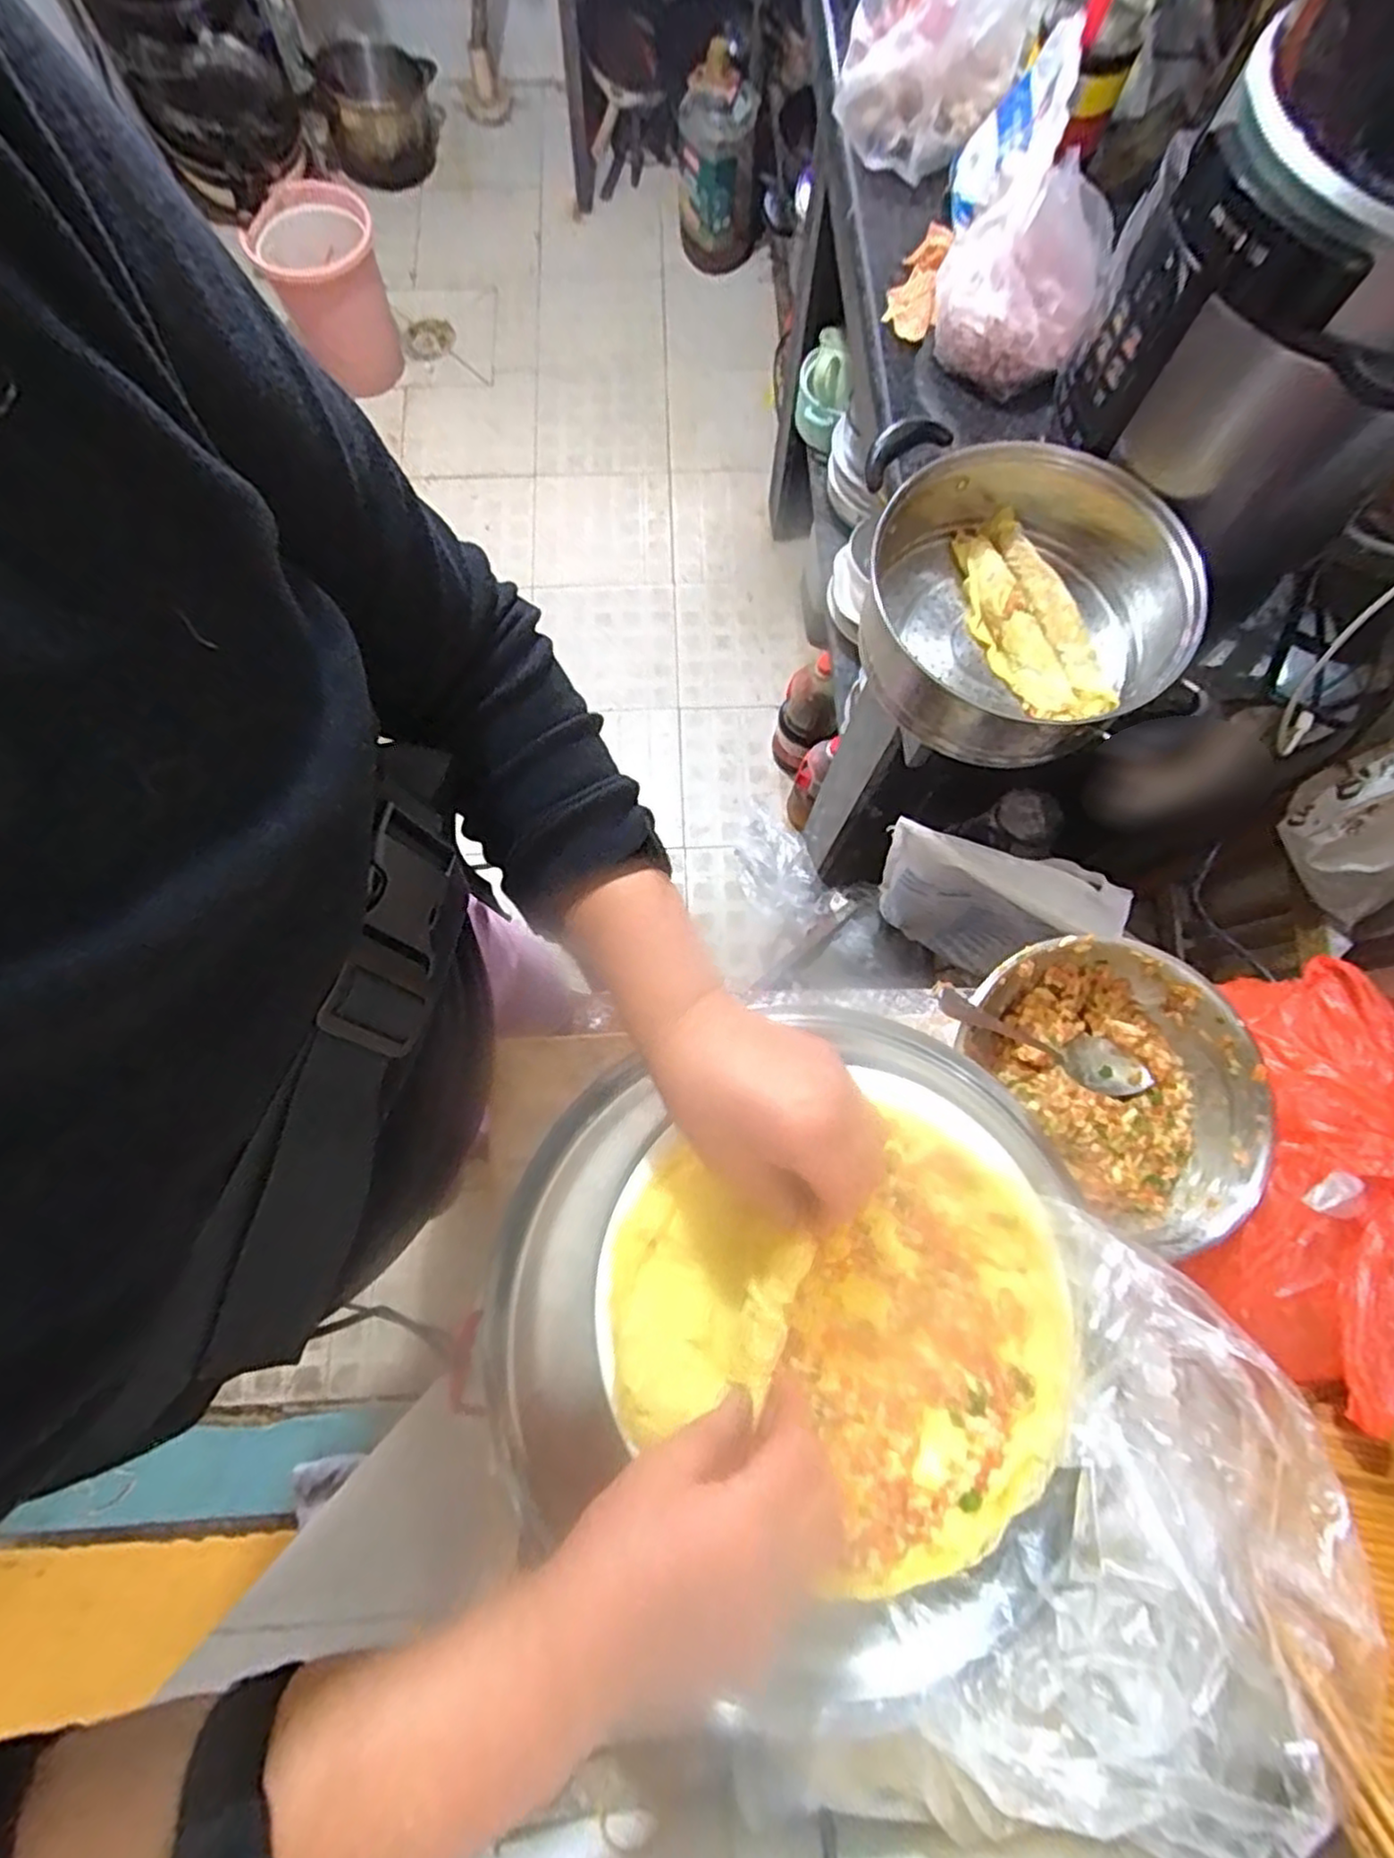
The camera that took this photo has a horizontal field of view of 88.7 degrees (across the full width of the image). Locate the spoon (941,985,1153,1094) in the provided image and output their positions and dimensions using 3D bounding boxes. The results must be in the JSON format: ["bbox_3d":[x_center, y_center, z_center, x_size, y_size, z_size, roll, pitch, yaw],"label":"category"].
[{"bbox_3d":[0.223,0.071,0.465,0.163,0.028,0.034,23,75,-16],"label":"spoon"}]

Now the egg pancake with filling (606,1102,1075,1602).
[{"bbox_3d":[0.072,0.185,0.352,0.219,0.028,0.191,31,77,6],"label":"egg pancake with filling"}]

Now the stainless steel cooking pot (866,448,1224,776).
[{"bbox_3d":[0.260,-0.269,0.597,0.240,0.107,0.255,0,76,-1],"label":"stainless steel cooking pot"}]

